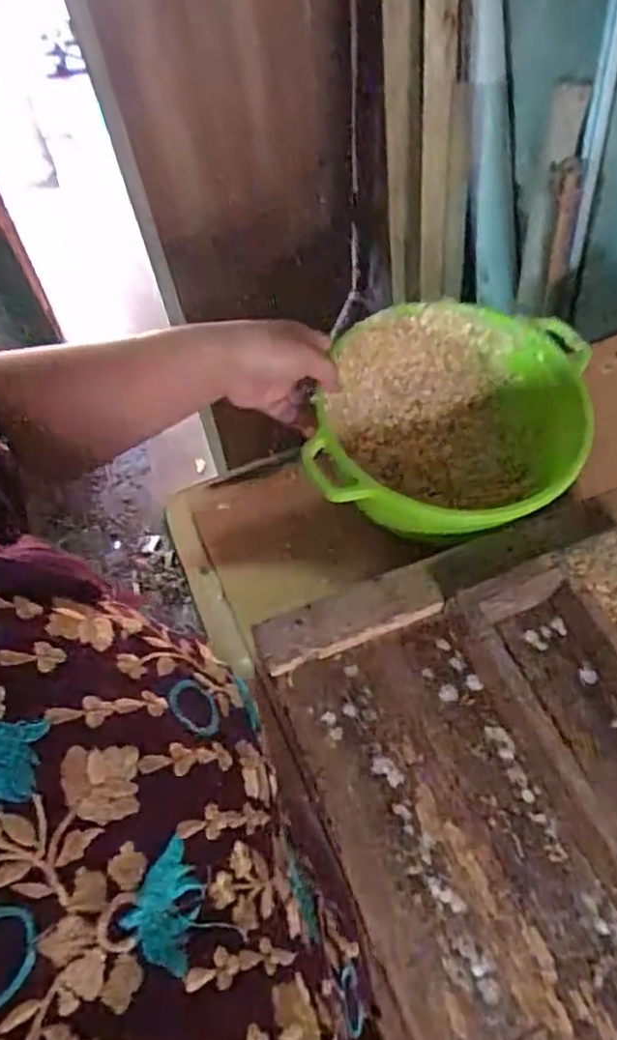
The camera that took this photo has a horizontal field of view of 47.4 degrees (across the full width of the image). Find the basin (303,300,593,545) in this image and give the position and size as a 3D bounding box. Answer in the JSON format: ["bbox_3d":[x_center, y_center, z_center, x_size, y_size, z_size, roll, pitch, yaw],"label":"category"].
[{"bbox_3d":[0.110,-0.076,0.574,0.191,0.099,0.209,2,58,-4],"label":"basin"}]

